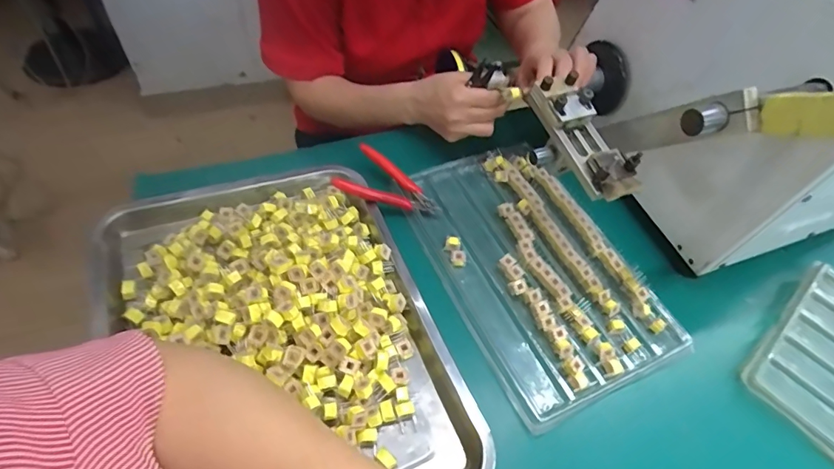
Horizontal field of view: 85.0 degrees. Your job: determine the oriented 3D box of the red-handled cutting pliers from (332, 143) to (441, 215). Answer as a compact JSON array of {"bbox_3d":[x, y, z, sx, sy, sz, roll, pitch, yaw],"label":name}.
[{"bbox_3d":[-0.030,-0.055,0.529,0.118,0.021,0.065,27,53,-7],"label":"red-handled cutting pliers"}]

